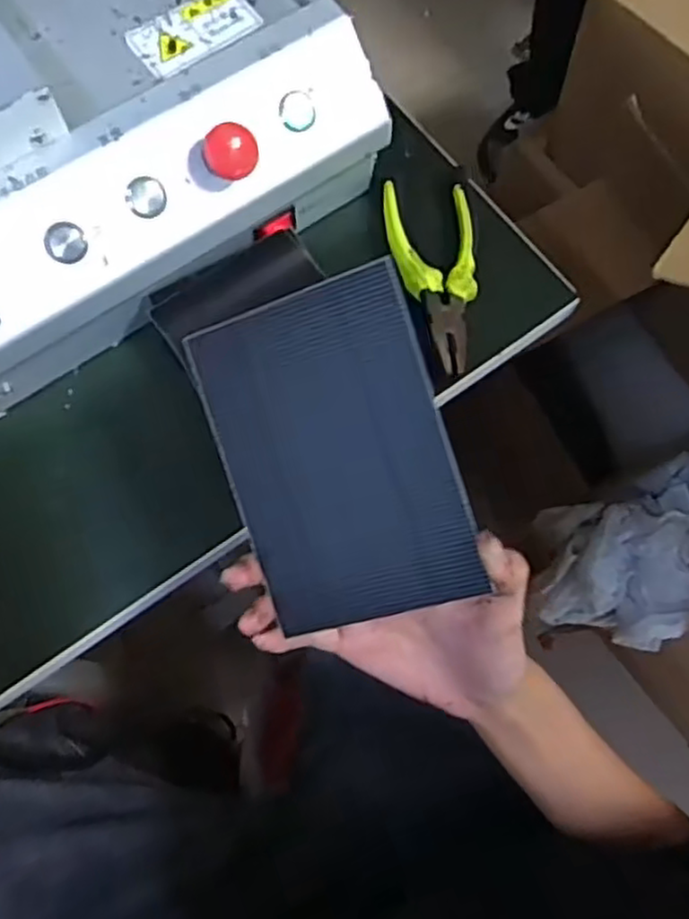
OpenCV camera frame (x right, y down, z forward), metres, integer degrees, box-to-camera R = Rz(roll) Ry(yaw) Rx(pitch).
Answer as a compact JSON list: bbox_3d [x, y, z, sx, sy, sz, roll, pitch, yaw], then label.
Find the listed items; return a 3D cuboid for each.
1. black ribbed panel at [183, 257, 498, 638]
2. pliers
[{"bbox_3d":[-0.004,-0.002,0.312,0.100,0.007,0.143,-17,91,19],"label":"black ribbed panel"},{"bbox_3d":[0.059,-0.120,0.462,0.054,0.012,0.136,-1,72,-1],"label":"pliers"}]

